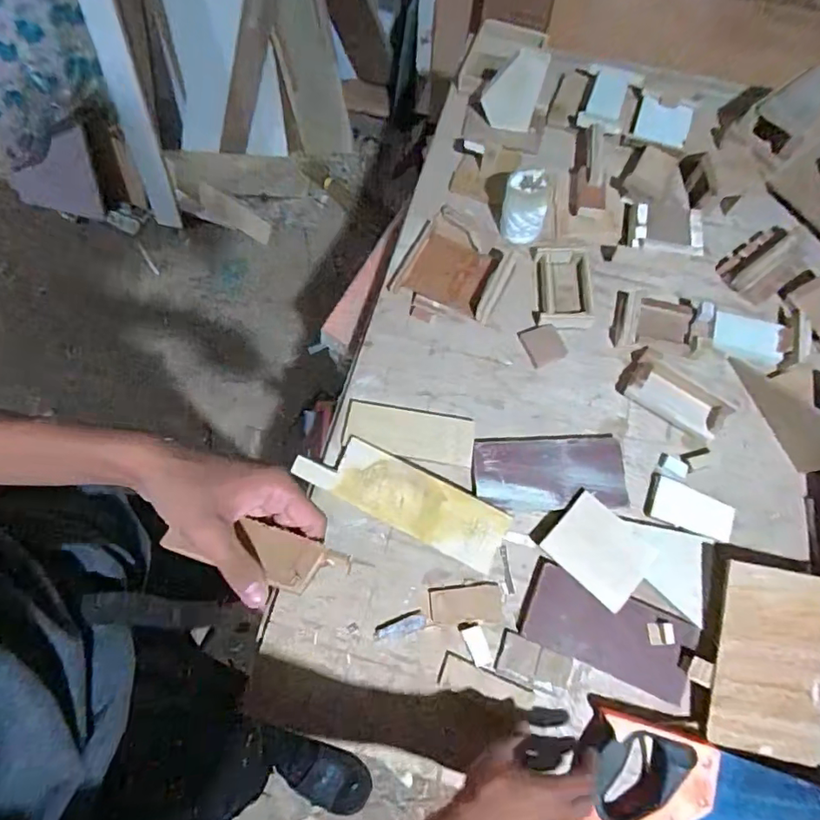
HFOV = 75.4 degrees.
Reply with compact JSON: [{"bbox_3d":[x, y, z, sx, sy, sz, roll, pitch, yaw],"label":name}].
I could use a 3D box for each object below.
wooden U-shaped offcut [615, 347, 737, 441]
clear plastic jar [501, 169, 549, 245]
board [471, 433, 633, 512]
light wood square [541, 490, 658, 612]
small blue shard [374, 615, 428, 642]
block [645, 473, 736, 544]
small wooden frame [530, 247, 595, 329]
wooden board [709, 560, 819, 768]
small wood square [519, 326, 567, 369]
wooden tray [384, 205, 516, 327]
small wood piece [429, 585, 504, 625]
[{"bbox_3d":[0.357,-0.023,0.716,0.138,0.022,0.071,32,74,11],"label":"wooden U-shaped offcut"},{"bbox_3d":[0.167,-0.297,0.762,0.066,0.082,0.050,15,69,5],"label":"clear plastic jar"},{"bbox_3d":[0.180,0.080,0.691,0.191,0.013,0.099,-3,70,0],"label":"board"},{"bbox_3d":[0.234,0.172,0.657,0.114,0.012,0.092,42,76,14],"label":"light wood square"},{"bbox_3d":[-0.012,0.267,0.650,0.065,0.005,0.018,-17,71,-5],"label":"small blue shard"},{"bbox_3d":[0.355,0.126,0.674,0.103,0.010,0.057,21,72,8],"label":"block"},{"bbox_3d":[0.227,-0.182,0.787,0.077,0.034,0.138,1,70,1],"label":"small wooden frame"},{"bbox_3d":[0.414,0.286,0.601,0.134,0.005,0.203,11,85,-5],"label":"wooden board"},{"bbox_3d":[0.191,-0.093,0.760,0.051,0.014,0.058,-25,72,-8],"label":"small wood square"},{"bbox_3d":[0.073,-0.221,0.788,0.153,0.024,0.158,26,73,10],"label":"wooden tray"},{"bbox_3d":[0.069,0.240,0.654,0.086,0.004,0.044,-1,70,0],"label":"small wood piece"}]

